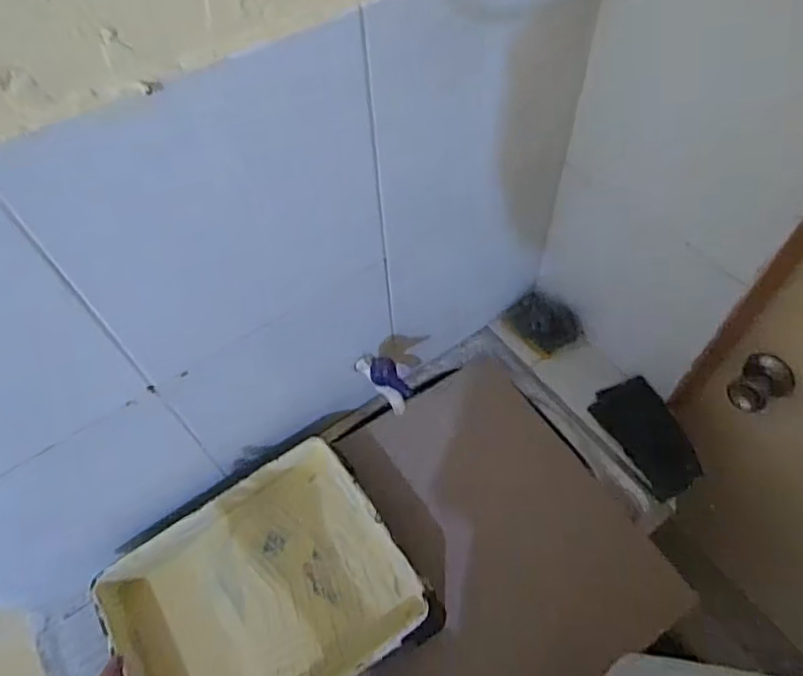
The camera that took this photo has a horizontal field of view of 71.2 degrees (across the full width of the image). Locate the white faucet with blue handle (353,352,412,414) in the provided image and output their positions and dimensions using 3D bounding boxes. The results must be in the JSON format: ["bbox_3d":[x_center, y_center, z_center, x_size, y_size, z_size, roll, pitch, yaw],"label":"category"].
[{"bbox_3d":[-0.027,0.055,0.774,0.033,0.070,0.090,-40,62,-20],"label":"white faucet with blue handle"}]

